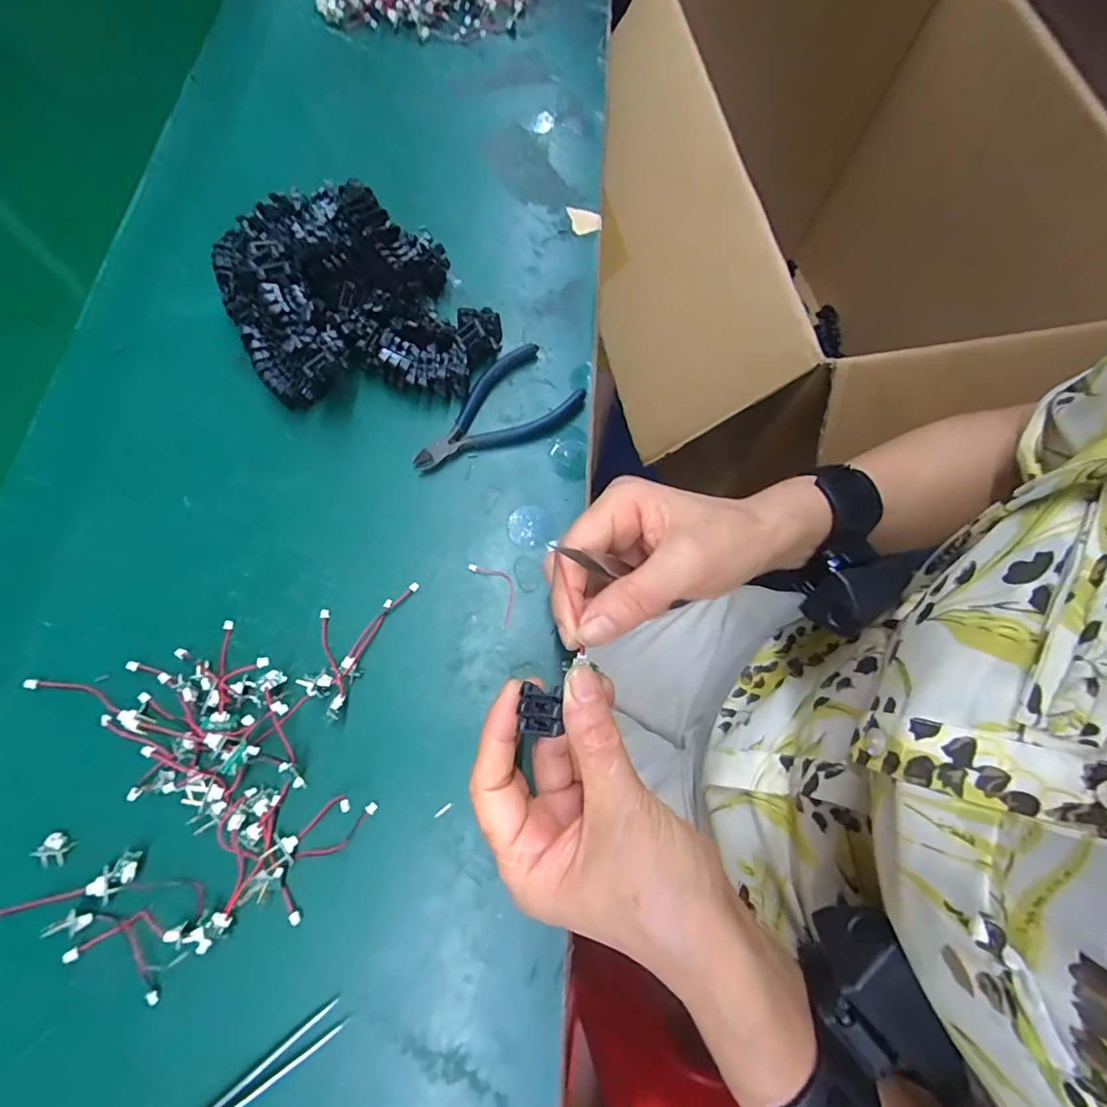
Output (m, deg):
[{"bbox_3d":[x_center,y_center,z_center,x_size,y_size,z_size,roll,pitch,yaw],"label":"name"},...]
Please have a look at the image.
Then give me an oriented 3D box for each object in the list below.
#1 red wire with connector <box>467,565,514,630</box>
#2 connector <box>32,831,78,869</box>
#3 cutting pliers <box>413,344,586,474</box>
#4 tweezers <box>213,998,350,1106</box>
[{"bbox_3d":[-0.032,0.021,0.300,0.019,0.004,0.043,-29,76,-13],"label":"red wire with connector"},{"bbox_3d":[-0.240,0.142,0.241,0.014,0.004,0.012,26,71,4],"label":"connector"},{"bbox_3d":[-0.042,-0.091,0.335,0.117,0.011,0.060,-34,77,-15],"label":"cutting pliers"},{"bbox_3d":[-0.138,0.239,0.217,0.100,0.010,0.011,-35,77,-15],"label":"tweezers"}]

